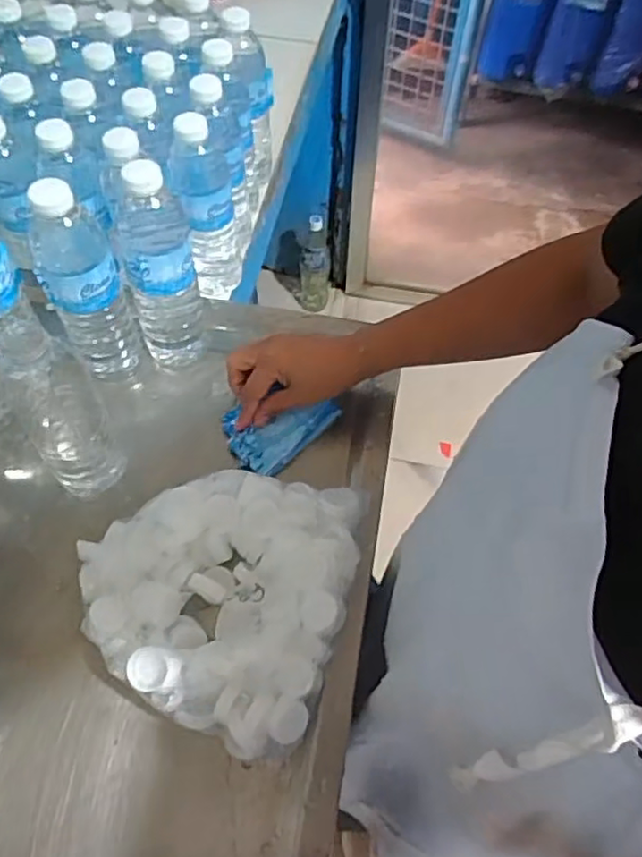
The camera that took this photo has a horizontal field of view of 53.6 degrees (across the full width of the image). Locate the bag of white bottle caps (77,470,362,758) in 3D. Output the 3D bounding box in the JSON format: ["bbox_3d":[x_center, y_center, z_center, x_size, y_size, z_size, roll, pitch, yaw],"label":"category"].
[{"bbox_3d":[-0.087,0.128,0.517,0.210,0.049,0.213,15,61,7],"label":"bag of white bottle caps"}]

